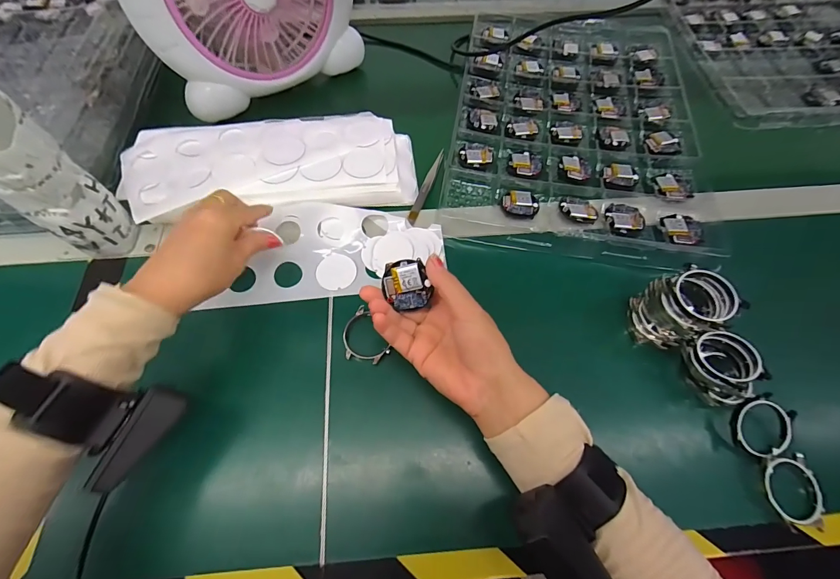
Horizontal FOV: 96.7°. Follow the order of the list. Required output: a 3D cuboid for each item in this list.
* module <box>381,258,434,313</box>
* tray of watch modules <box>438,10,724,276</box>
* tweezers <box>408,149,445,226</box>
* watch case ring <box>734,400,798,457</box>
[{"bbox_3d":[-0.012,-0.004,0.307,0.038,0.006,0.039,-7,102,10],"label":"module"},{"bbox_3d":[0.207,-0.239,0.496,0.300,0.034,0.450,10,62,5],"label":"tray of watch modules"},{"bbox_3d":[0.008,-0.123,0.442,0.011,0.005,0.115,18,63,9],"label":"tweezers"},{"bbox_3d":[0.283,0.113,0.306,0.047,0.008,0.043,0,83,0],"label":"watch case ring"}]

